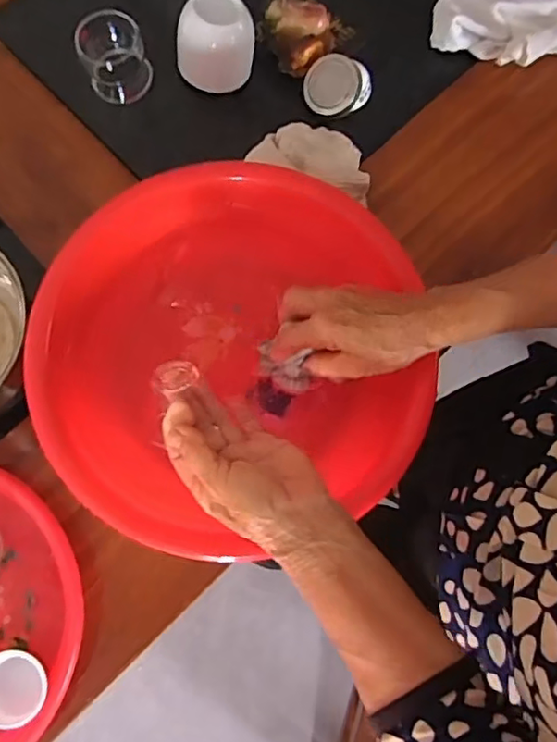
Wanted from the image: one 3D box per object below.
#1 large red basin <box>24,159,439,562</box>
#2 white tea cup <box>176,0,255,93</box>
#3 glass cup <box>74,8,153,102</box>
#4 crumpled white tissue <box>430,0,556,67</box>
[{"bbox_3d":[-0.046,-0.015,0.481,0.270,0.078,0.295,0,77,-1],"label":"large red basin"},{"bbox_3d":[-0.063,-0.325,0.581,0.076,0.063,0.063,12,77,2],"label":"white tea cup"},{"bbox_3d":[-0.162,-0.311,0.581,0.061,0.054,0.057,0,77,-1],"label":"glass cup"},{"bbox_3d":[0.241,-0.352,0.601,0.162,0.040,0.078,21,77,4],"label":"crumpled white tissue"}]

